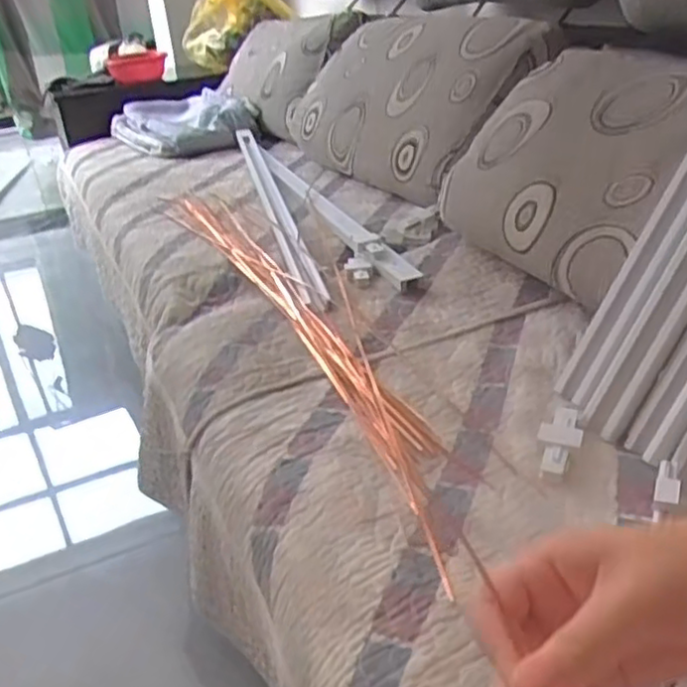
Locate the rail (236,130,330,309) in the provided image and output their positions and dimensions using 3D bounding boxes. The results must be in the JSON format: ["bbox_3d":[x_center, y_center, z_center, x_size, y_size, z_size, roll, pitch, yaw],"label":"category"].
[{"bbox_3d":[-0.123,-0.256,1.194,0.036,0.031,0.857,-10,29,-9],"label":"rail"}]

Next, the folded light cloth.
[{"bbox_3d":[-0.383,-0.523,1.656,0.229,0.087,0.364,-24,34,-31],"label":"folded light cloth"}]

